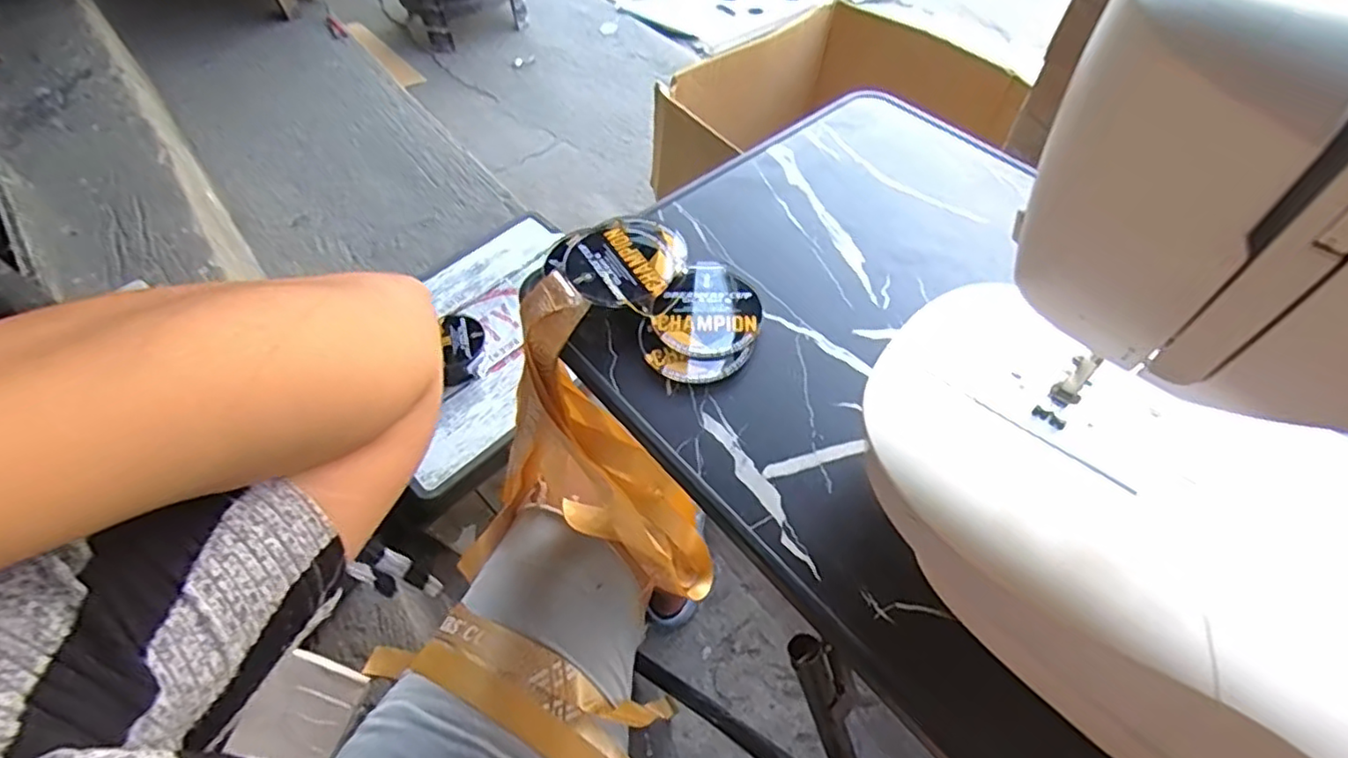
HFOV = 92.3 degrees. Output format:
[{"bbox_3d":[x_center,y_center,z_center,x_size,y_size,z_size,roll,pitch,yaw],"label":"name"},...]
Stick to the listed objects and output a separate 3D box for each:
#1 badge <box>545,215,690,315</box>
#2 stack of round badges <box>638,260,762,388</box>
[{"bbox_3d":[-0.040,-0.086,0.454,0.092,0.019,0.093,-1,59,2],"label":"badge"},{"bbox_3d":[0.023,-0.038,0.435,0.070,0.010,0.099,28,65,18],"label":"stack of round badges"}]

